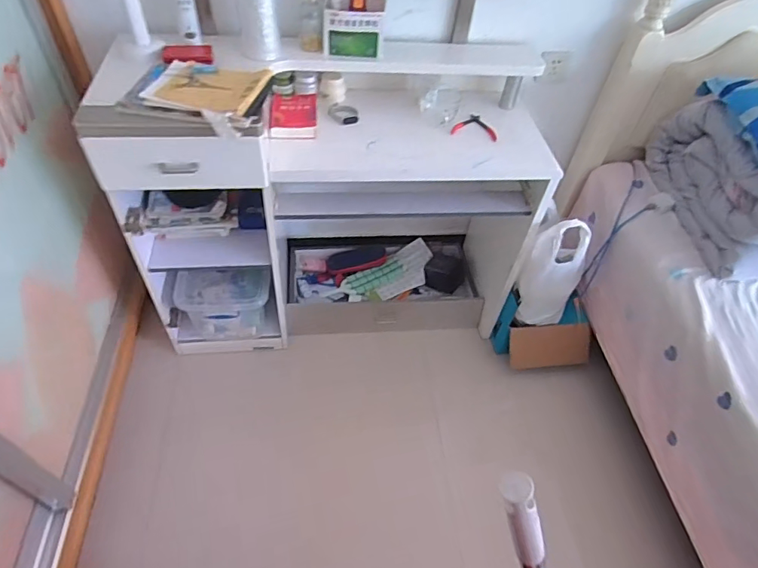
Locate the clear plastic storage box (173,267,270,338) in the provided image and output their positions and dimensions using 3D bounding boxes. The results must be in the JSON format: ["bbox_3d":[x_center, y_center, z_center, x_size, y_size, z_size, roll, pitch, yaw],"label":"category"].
[{"bbox_3d":[-0.464,0.067,1.478,0.265,0.197,0.161,-2,50,-7],"label":"clear plastic storage box"}]

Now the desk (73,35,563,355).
[{"bbox_3d":[-0.122,-0.224,1.431,1.037,0.834,0.465,-5,51,-10],"label":"desk"}]

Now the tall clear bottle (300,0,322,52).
[{"bbox_3d":[-0.162,-0.622,1.151,0.051,0.110,0.043,-1,50,-6],"label":"tall clear bottle"}]

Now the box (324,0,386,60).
[{"bbox_3d":[-0.057,-0.646,1.140,0.143,0.191,0.092,3,50,-3],"label":"box"}]

